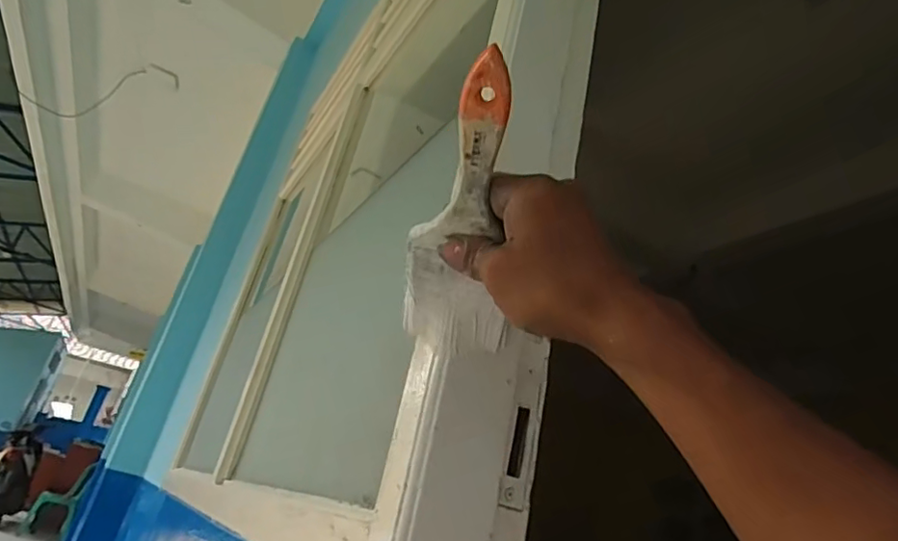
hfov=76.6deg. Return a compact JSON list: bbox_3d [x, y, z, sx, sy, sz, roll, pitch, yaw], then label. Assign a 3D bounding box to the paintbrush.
[{"bbox_3d":[0.012,-0.026,0.346,0.070,0.023,0.205,7,-49,-2],"label":"paintbrush"}]

